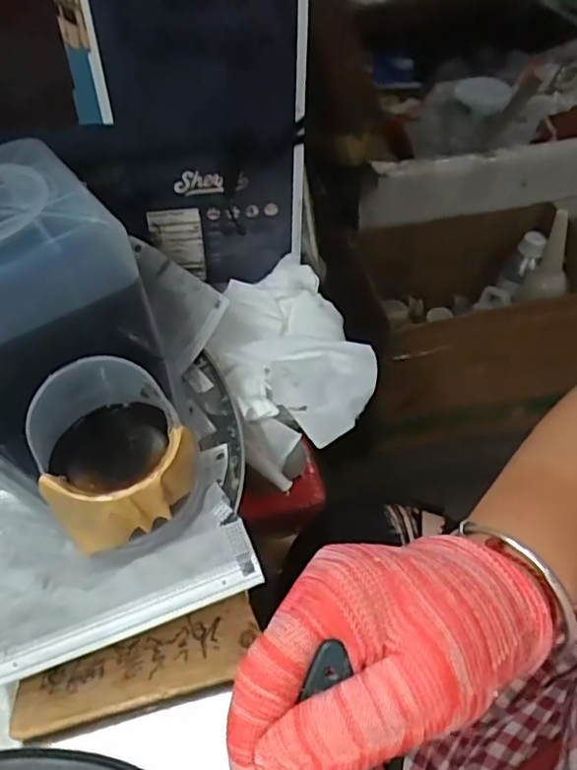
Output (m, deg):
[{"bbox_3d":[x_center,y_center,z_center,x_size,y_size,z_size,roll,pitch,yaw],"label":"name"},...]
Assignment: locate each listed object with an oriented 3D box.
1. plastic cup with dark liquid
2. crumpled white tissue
[{"bbox_3d":[-0.107,0.039,0.377,0.094,0.088,0.098,-21,50,-14],"label":"plastic cup with dark liquid"},{"bbox_3d":[-0.001,-0.022,0.533,0.128,0.059,0.187,-20,50,-13],"label":"crumpled white tissue"}]

